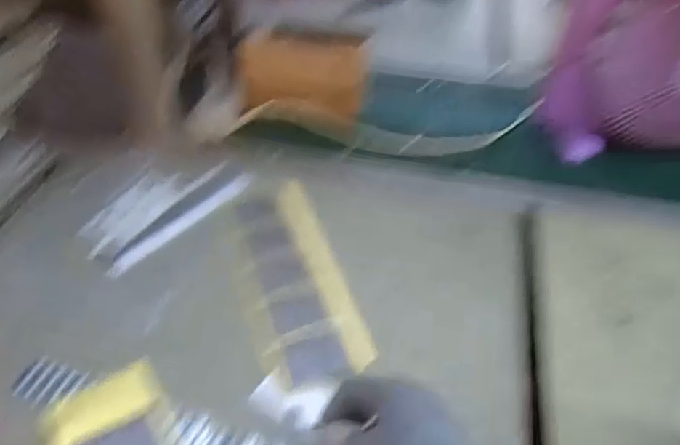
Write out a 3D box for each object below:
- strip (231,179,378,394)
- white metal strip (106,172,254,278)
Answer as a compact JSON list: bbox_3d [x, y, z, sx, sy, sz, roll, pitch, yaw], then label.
[{"bbox_3d":[-0.057,0.048,0.615,0.103,0.012,0.277,-11,43,-15],"label":"strip"},{"bbox_3d":[-0.183,-0.002,0.686,0.028,0.005,0.220,28,47,26],"label":"white metal strip"}]

